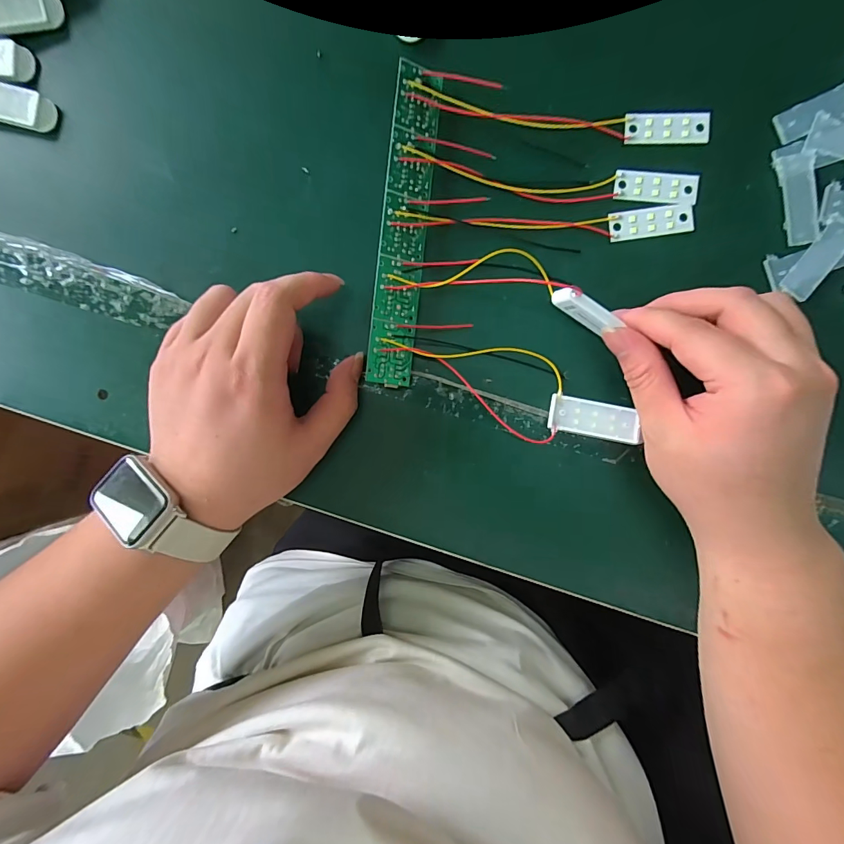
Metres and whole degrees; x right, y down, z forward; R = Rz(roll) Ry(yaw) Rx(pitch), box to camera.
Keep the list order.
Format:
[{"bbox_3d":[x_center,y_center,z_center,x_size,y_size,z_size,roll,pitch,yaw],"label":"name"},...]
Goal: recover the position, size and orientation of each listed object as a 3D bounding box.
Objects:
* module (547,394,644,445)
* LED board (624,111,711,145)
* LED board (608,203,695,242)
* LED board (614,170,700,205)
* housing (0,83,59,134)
[{"bbox_3d":[0.099,-0.002,0.235,0.051,0.009,0.020,11,94,2],"label":"module"},{"bbox_3d":[0.139,-0.166,0.229,0.045,0.004,0.017,2,93,3],"label":"LED board"},{"bbox_3d":[0.131,-0.114,0.231,0.046,0.004,0.016,-6,93,3],"label":"LED board"},{"bbox_3d":[0.133,-0.134,0.230,0.045,0.004,0.017,7,94,3],"label":"LED board"},{"bbox_3d":[-0.250,-0.190,0.243,0.059,0.010,0.021,14,94,2],"label":"housing"}]

